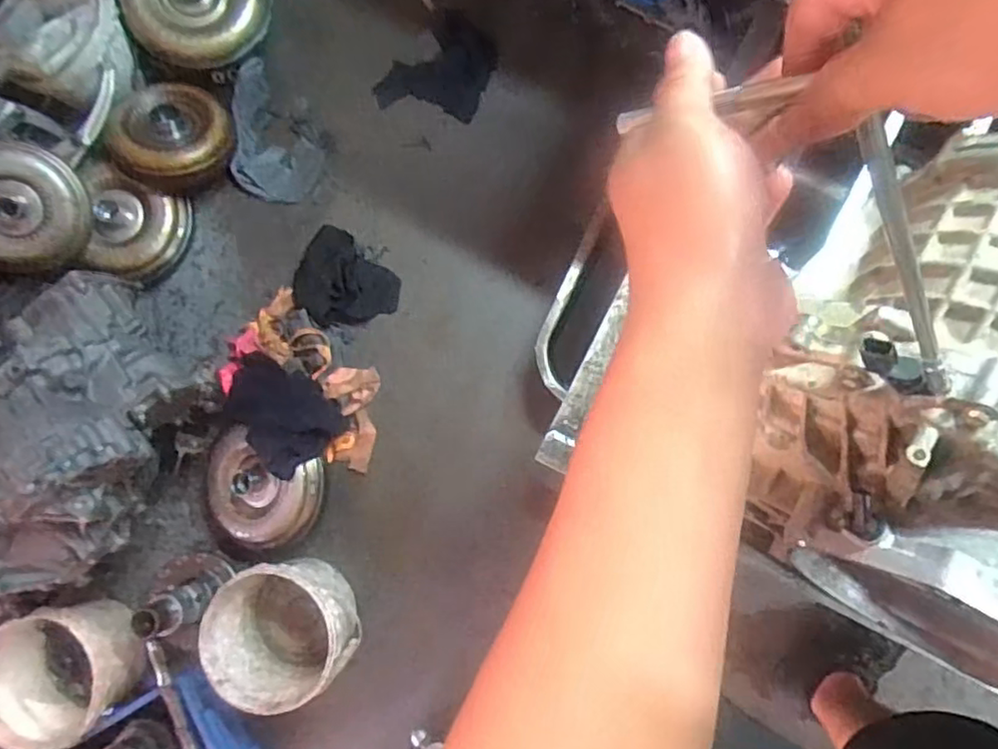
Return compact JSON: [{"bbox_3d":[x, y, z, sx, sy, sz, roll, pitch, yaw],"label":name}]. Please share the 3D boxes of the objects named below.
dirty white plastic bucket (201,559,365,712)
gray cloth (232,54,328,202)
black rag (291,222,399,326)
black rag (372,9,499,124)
[{"bbox_3d":[-0.380,0.451,1.175,0.237,0.153,0.225,0,85,5],"label":"dirty white plastic bucket"},{"bbox_3d":[-0.471,-0.467,1.322,0.165,0.059,0.263,-37,83,2],"label":"gray cloth"},{"bbox_3d":[-0.303,-0.173,1.273,0.208,0.035,0.165,41,90,7],"label":"black rag"},{"bbox_3d":[-0.119,-0.609,1.322,0.201,0.035,0.222,25,88,7],"label":"black rag"}]

